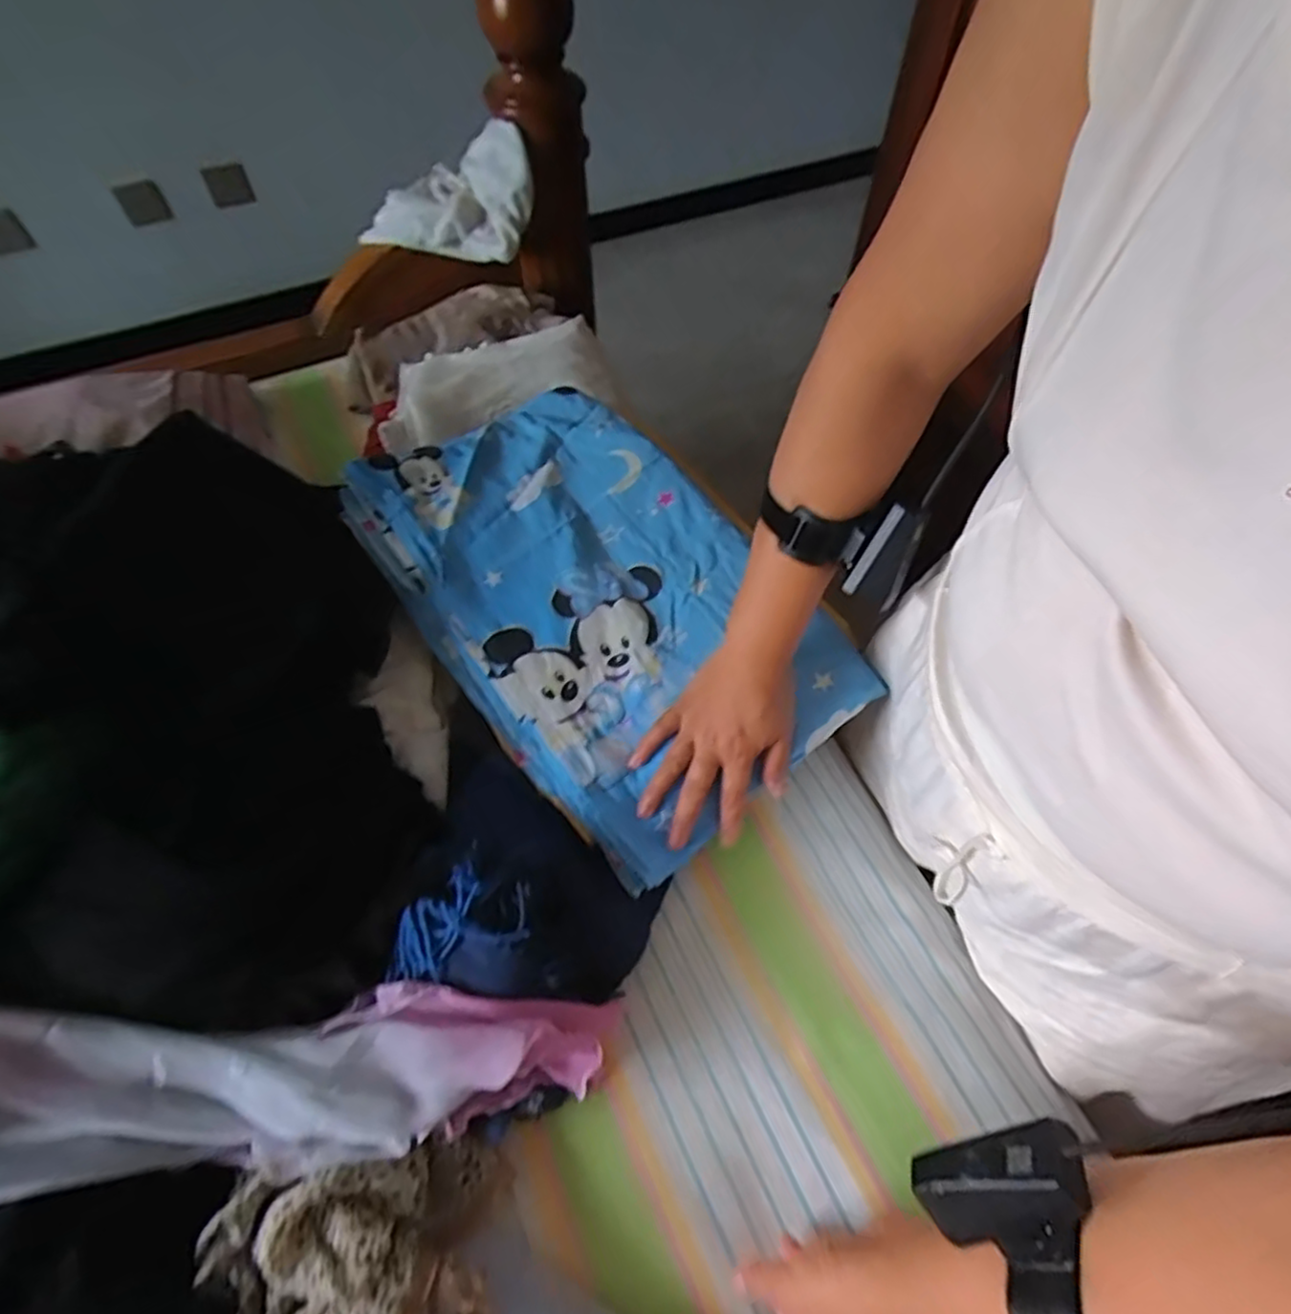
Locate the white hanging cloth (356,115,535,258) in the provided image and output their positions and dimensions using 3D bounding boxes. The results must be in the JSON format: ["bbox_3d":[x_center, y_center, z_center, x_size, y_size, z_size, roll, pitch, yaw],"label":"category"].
[{"bbox_3d":[-0.237,-0.554,0.897,0.228,0.128,0.055,-23,30,12],"label":"white hanging cloth"}]

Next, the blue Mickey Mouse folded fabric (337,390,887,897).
[{"bbox_3d":[-0.045,-0.061,0.647,0.285,0.045,0.453,-35,71,-18],"label":"blue Mickey Mouse folded fabric"}]

